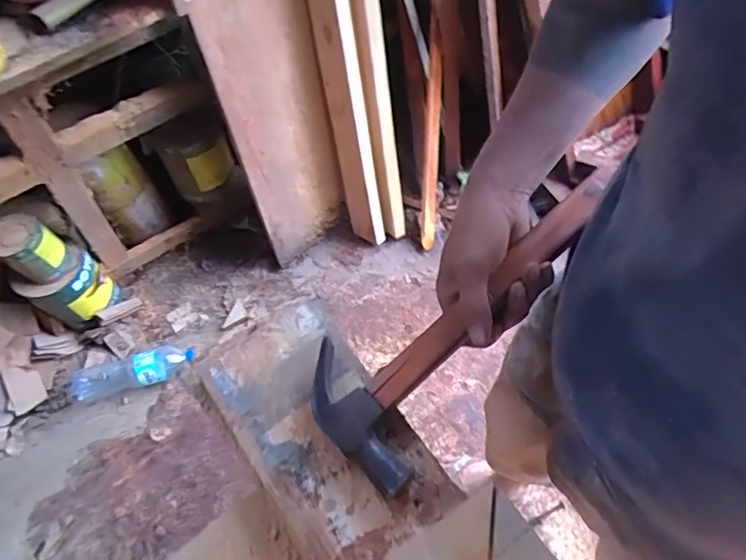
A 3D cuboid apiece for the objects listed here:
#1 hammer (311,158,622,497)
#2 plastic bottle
[{"bbox_3d":[0.084,0.017,0.422,0.307,0.030,0.111,-42,67,-6],"label":"hammer"},{"bbox_3d":[-0.578,0.212,1.266,0.298,0.071,0.097,-13,61,-7],"label":"plastic bottle"}]

